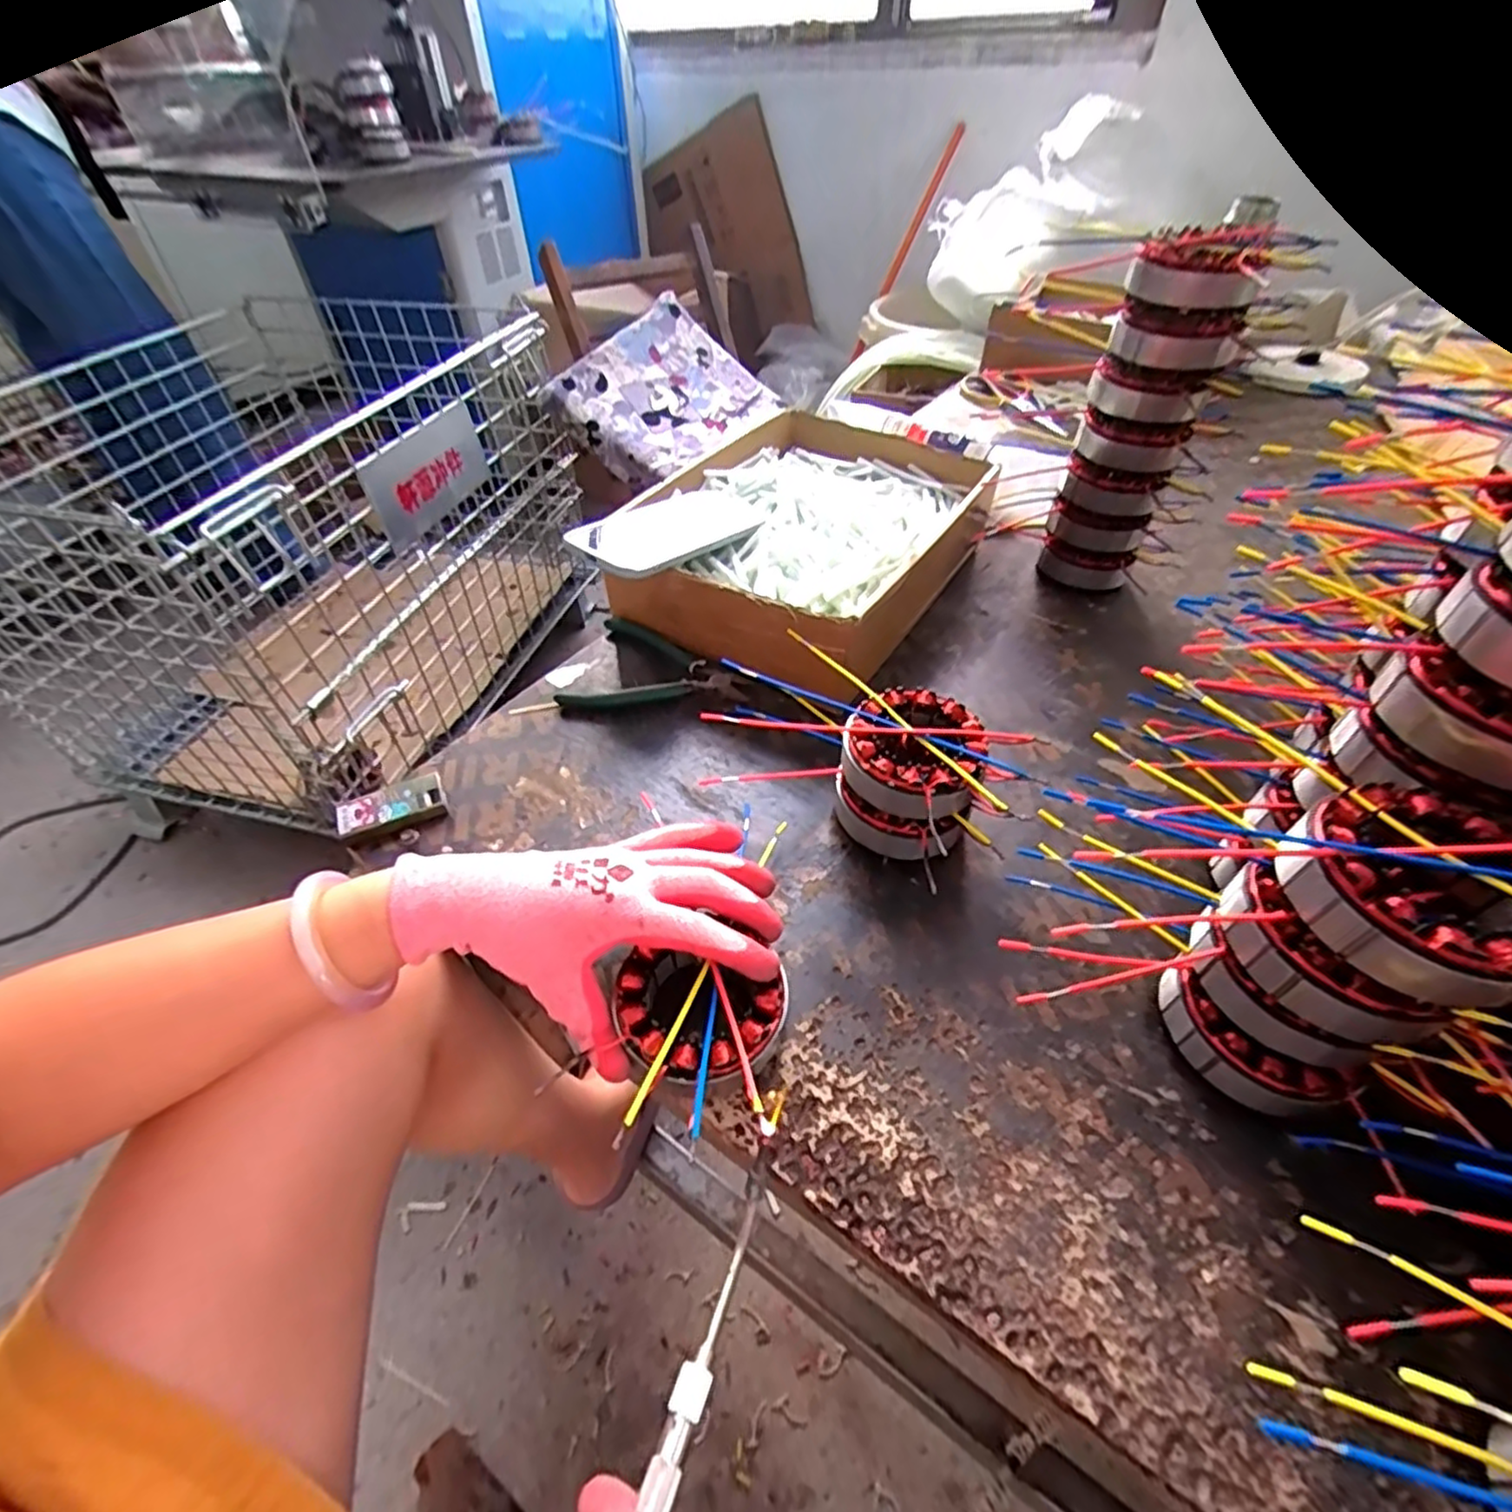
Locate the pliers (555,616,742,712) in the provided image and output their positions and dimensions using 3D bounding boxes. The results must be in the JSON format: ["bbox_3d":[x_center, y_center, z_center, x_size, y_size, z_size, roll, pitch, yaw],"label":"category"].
[{"bbox_3d":[-0.079,-0.067,0.569,0.141,0.020,0.105,11,47,13],"label":"pliers"}]

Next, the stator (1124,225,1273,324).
[{"bbox_3d":[0.324,-0.353,0.504,0.087,0.045,0.078,24,51,23],"label":"stator"}]

